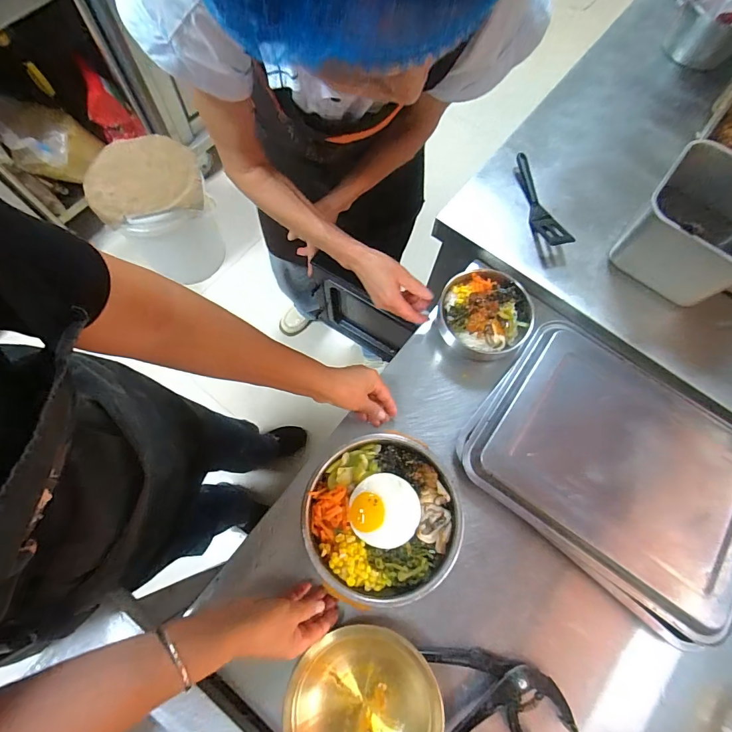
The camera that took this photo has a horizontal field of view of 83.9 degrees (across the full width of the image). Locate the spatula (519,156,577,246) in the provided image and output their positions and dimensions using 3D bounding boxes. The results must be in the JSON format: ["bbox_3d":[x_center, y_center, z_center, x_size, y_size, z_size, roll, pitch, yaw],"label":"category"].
[{"bbox_3d":[0.285,-0.277,0.681,0.038,0.033,0.191,-14,73,-7],"label":"spatula"}]

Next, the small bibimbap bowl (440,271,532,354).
[{"bbox_3d":[0.183,-0.078,0.629,0.126,0.074,0.131,1,72,-2],"label":"small bibimbap bowl"}]

